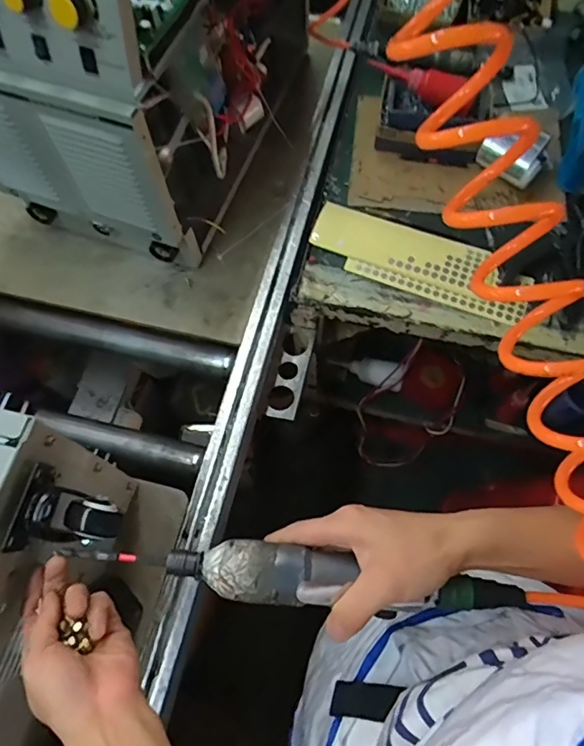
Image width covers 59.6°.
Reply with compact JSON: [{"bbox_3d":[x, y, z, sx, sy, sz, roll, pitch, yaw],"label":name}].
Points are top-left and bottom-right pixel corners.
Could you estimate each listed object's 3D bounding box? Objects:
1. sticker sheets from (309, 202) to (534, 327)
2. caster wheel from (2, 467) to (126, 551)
[{"bbox_3d":[0.188,-0.171,0.746,0.319,0.010,0.114,20,70,9],"label":"sticker sheets"},{"bbox_3d":[-0.181,0.114,0.421,0.062,0.058,0.065,4,68,3],"label":"caster wheel"}]

